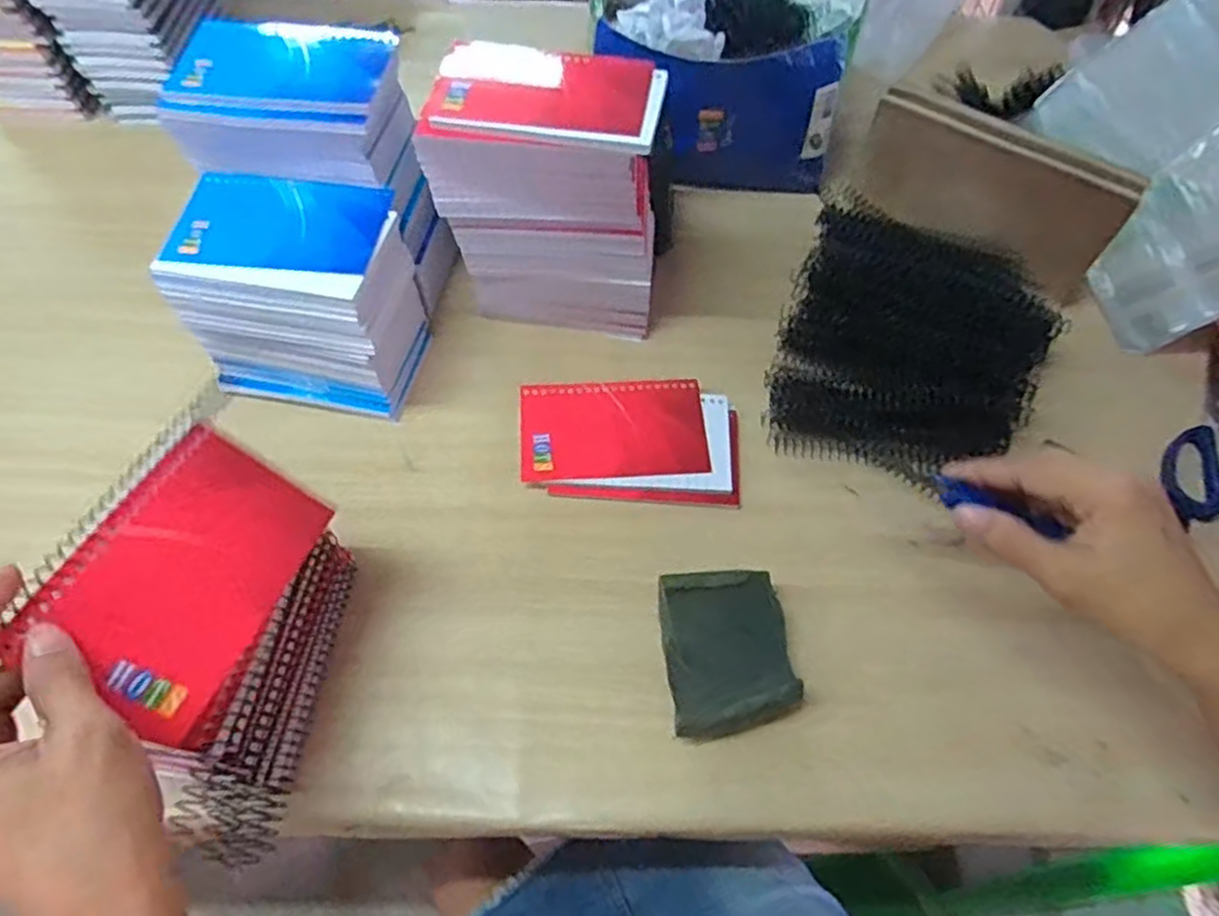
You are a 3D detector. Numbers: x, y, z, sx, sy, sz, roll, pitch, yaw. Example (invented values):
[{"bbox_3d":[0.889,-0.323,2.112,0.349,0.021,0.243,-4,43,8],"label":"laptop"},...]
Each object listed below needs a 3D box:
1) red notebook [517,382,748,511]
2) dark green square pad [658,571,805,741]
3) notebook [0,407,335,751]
[{"bbox_3d":[0.016,-0.014,0.531,0.155,0.016,0.098,3,59,0],"label":"red notebook"},{"bbox_3d":[0.071,0.118,0.444,0.074,0.037,0.092,-4,59,-4],"label":"dark green square pad"},{"bbox_3d":[-0.198,0.050,0.345,0.089,0.011,0.131,41,47,-26],"label":"notebook"}]

